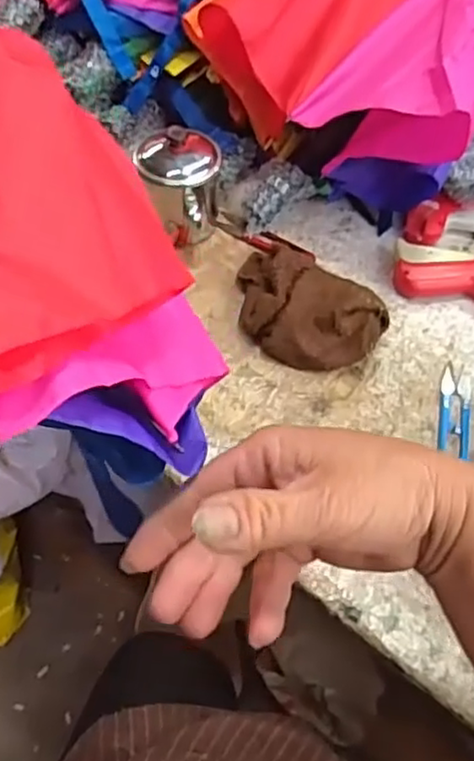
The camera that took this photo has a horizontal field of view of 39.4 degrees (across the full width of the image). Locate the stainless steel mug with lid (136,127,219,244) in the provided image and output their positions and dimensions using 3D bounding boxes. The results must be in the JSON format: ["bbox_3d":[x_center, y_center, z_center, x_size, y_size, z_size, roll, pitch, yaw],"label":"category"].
[{"bbox_3d":[-0.061,-0.187,0.638,0.076,0.100,0.074,2,54,-2],"label":"stainless steel mug with lid"}]

